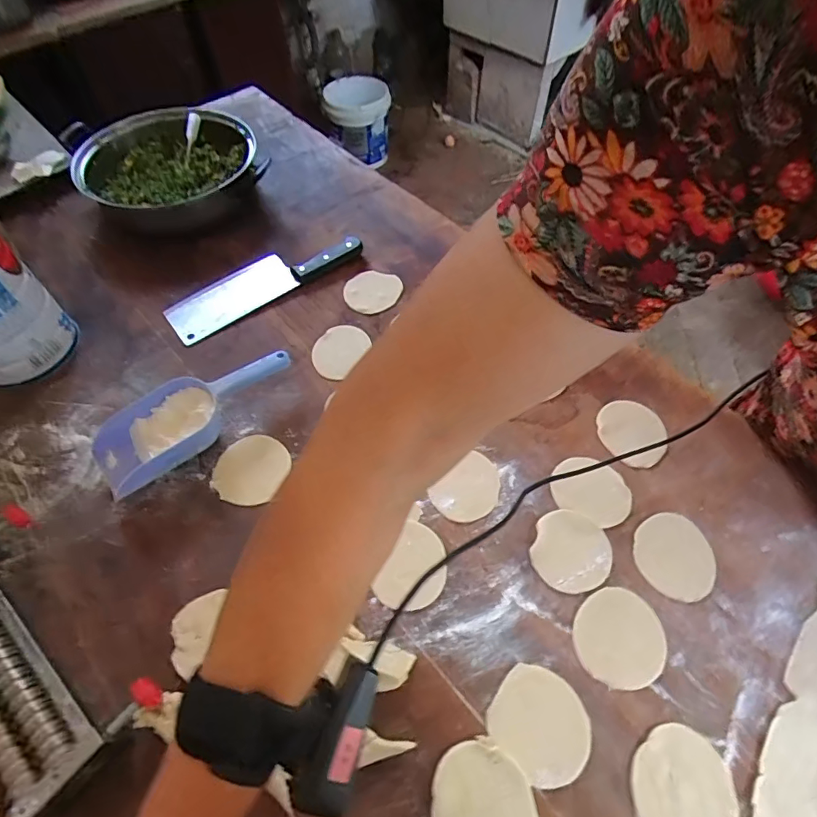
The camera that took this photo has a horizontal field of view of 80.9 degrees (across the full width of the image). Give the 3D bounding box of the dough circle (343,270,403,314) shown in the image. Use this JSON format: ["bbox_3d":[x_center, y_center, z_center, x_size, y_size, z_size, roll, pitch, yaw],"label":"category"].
[{"bbox_3d":[-0.051,-0.166,0.671,0.071,0.008,0.084,39,66,22],"label":"dough circle"}]

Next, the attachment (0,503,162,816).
[{"bbox_3d":[-0.343,0.195,0.422,0.283,0.046,0.105,36,65,20],"label":"attachment"}]

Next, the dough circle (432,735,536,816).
[{"bbox_3d":[0.059,0.311,0.371,0.076,0.007,0.087,-39,66,-21],"label":"dough circle"}]

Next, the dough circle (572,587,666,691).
[{"bbox_3d":[0.193,0.208,0.438,0.077,0.004,0.084,0,58,0],"label":"dough circle"}]

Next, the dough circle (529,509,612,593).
[{"bbox_3d":[0.164,0.142,0.479,0.074,0.005,0.078,0,58,0],"label":"dough circle"}]

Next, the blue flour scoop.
[{"bbox_3d":[-0.236,0.004,0.536,0.225,0.057,0.086,-32,63,-18],"label":"blue flour scoop"}]

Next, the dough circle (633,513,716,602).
[{"bbox_3d":[0.266,0.146,0.479,0.073,0.004,0.084,20,61,12],"label":"dough circle"}]

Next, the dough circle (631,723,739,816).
[{"bbox_3d":[0.215,0.301,0.376,0.083,0.008,0.081,0,58,0],"label":"dough circle"}]

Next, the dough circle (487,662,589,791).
[{"bbox_3d":[0.111,0.264,0.402,0.074,0.004,0.080,0,58,0],"label":"dough circle"}]

